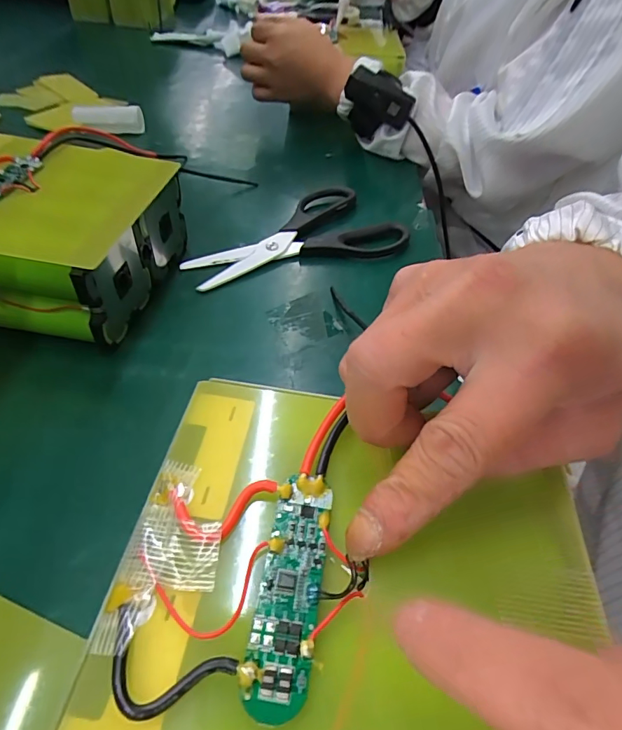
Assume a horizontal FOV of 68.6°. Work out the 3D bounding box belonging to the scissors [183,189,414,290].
[{"bbox_3d":[-0.018,-0.116,0.395,0.183,0.016,0.105,-12,49,-17],"label":"scissors"}]

